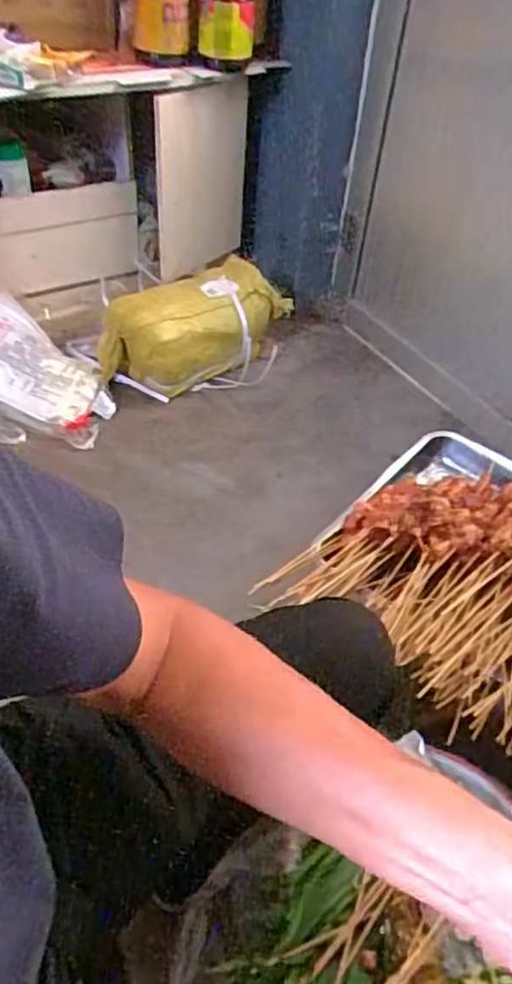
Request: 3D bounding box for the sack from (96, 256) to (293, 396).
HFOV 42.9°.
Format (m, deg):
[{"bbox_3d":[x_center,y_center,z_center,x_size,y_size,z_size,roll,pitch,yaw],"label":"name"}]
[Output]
[{"bbox_3d":[-0.125,-0.347,1.369,0.394,0.196,0.175,-13,47,-18],"label":"sack"}]

